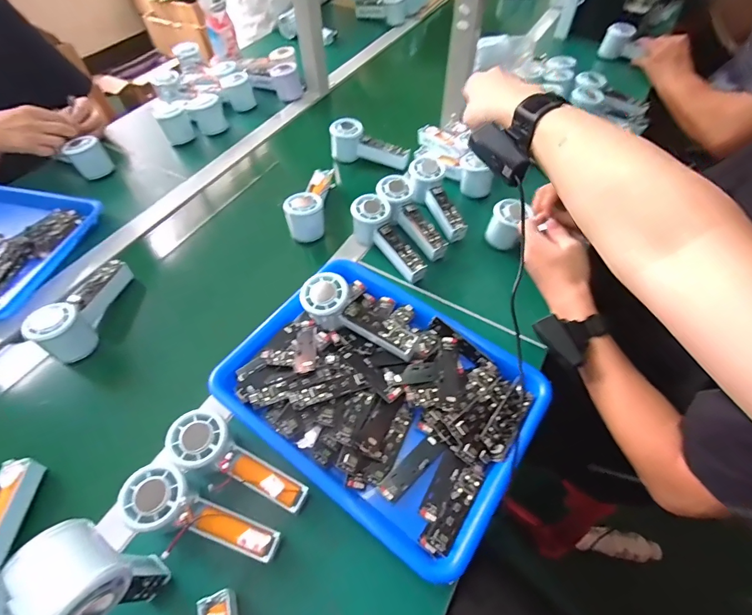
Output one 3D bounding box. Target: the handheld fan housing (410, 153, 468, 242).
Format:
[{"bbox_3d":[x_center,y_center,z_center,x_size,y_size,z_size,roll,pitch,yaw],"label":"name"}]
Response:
[{"bbox_3d":[0.104,-0.177,0.639,0.065,0.055,0.160,-20,73,-12],"label":"handheld fan housing"}]

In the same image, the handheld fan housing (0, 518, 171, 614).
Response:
[{"bbox_3d":[-0.209,0.227,0.311,0.084,0.148,0.056,36,63,25],"label":"handheld fan housing"}]

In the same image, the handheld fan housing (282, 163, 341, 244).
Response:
[{"bbox_3d":[-0.099,-0.180,0.646,0.056,0.065,0.145,11,55,11],"label":"handheld fan housing"}]

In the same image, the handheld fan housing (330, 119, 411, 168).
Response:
[{"bbox_3d":[-0.007,-0.308,0.728,0.151,0.067,0.044,18,57,15],"label":"handheld fan housing"}]

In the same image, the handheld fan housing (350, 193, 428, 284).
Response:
[{"bbox_3d":[0.021,-0.103,0.584,0.062,0.049,0.155,-31,73,-19],"label":"handheld fan housing"}]

